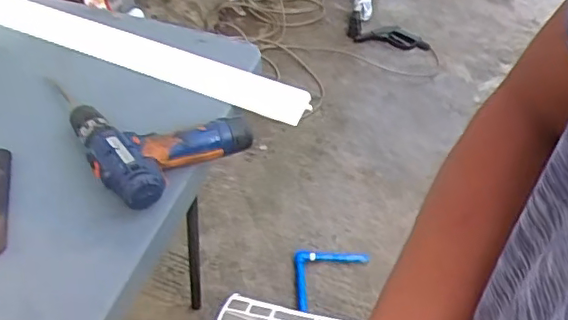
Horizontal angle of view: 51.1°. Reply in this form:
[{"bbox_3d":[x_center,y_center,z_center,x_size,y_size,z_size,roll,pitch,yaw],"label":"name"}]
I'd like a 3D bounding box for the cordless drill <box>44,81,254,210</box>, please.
[{"bbox_3d":[-0.180,-0.036,0.779,0.208,0.056,0.195,36,47,24],"label":"cordless drill"}]

